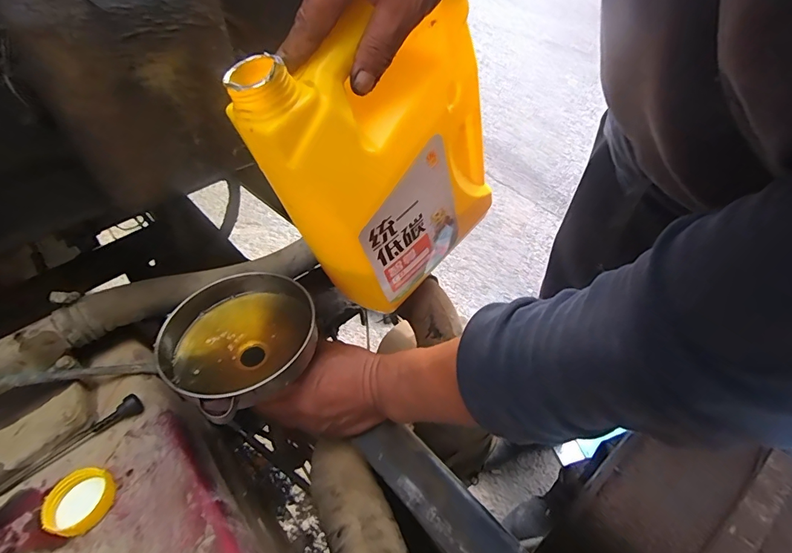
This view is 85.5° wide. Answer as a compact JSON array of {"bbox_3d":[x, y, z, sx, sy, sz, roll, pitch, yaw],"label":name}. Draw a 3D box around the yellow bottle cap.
[{"bbox_3d":[-0.247,0.176,0.336,0.045,0.018,0.046,-3,49,4],"label":"yellow bottle cap"}]

